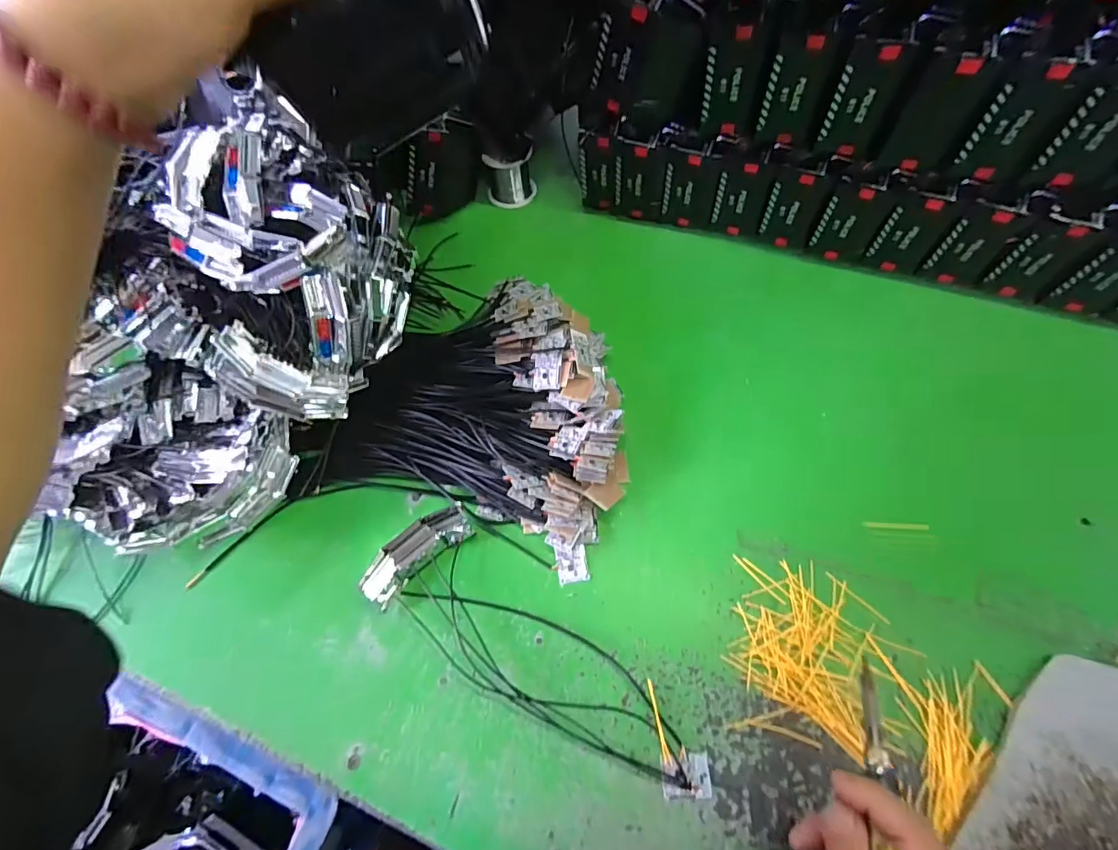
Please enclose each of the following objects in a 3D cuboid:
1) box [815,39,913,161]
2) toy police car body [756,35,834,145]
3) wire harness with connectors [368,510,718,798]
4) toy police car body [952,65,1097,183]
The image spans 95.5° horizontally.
[{"bbox_3d":[0.251,-0.265,0.422,0.047,0.096,0.021,24,66,16],"label":"box"},{"bbox_3d":[0.200,-0.286,0.438,0.040,0.088,0.016,11,63,10],"label":"toy police car body"},{"bbox_3d":[-0.017,0.168,0.386,0.288,0.018,0.091,30,67,19],"label":"wire harness with connectors"},{"bbox_3d":[0.356,-0.232,0.396,0.055,0.091,0.014,13,63,11],"label":"toy police car body"}]

